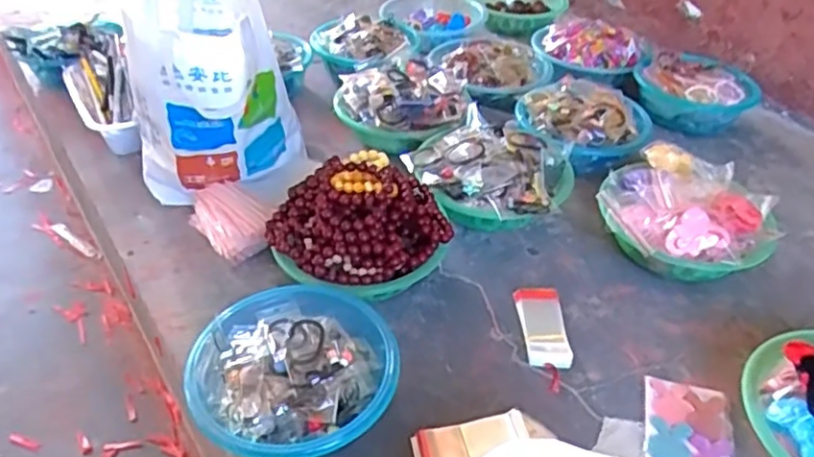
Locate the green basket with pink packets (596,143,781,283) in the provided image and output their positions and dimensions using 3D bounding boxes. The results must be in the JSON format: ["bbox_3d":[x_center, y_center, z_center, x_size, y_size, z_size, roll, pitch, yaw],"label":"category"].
[{"bbox_3d":[0.397,-0.015,0.955,0.235,0.106,0.226,18,43,16],"label":"green basket with pink packets"}]

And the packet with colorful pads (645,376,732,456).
[{"bbox_3d":[0.314,0.228,0.738,0.089,0.010,0.142,11,41,9],"label":"packet with colorful pads"}]

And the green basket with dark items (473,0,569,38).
[{"bbox_3d":[0.263,-0.541,1.594,0.237,0.057,0.256,3,40,2],"label":"green basket with dark items"}]

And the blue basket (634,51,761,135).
[{"bbox_3d":[0.540,-0.254,1.253,0.215,0.077,0.180,28,46,26],"label":"blue basket"}]

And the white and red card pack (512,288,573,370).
[{"bbox_3d":[0.175,0.124,0.853,0.056,0.011,0.131,0,41,-4],"label":"white and red card pack"}]

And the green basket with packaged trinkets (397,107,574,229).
[{"bbox_3d":[0.125,-0.075,1.019,0.205,0.104,0.222,2,41,-1],"label":"green basket with packaged trinkets"}]

